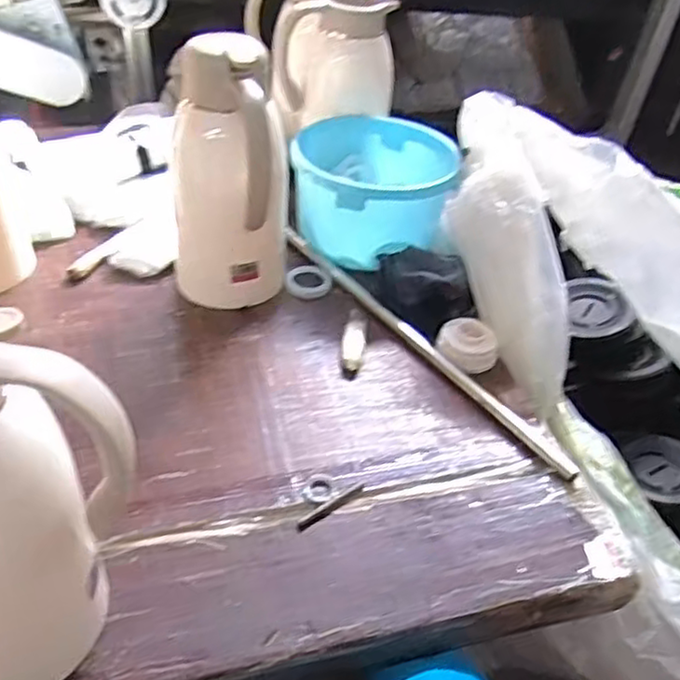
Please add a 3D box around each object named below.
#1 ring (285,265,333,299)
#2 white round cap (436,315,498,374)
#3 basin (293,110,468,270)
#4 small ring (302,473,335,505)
[{"bbox_3d":[-0.038,-0.071,0.846,0.055,0.008,0.057,3,40,-3],"label":"ring"},{"bbox_3d":[0.137,0.009,0.750,0.064,0.037,0.064,16,41,12],"label":"white round cap"},{"bbox_3d":[0.047,-0.192,0.911,0.207,0.120,0.195,3,40,-3],"label":"basin"},{"bbox_3d":[-0.018,0.132,0.616,0.027,0.004,0.033,17,41,13],"label":"small ring"}]

